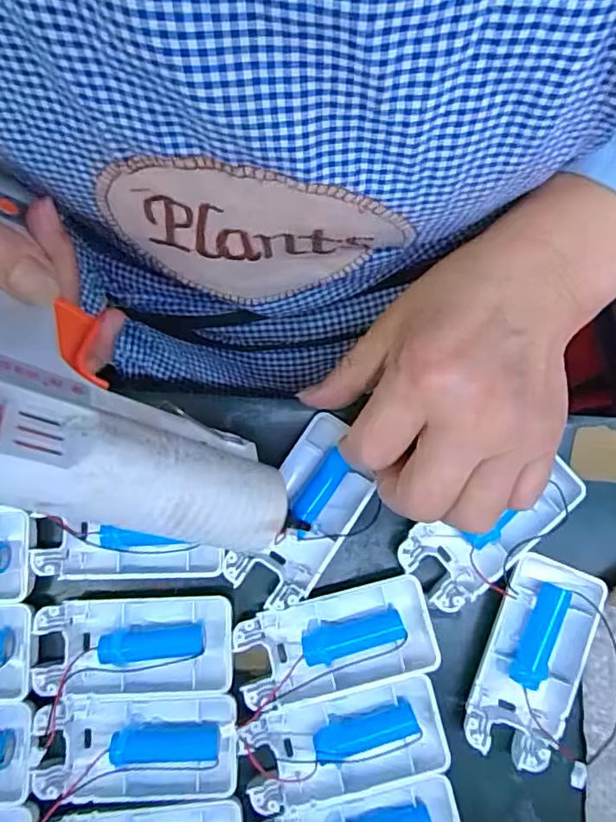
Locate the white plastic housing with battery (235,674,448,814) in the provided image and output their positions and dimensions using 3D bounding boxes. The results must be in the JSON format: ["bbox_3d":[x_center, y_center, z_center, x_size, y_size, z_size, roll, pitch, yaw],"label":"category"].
[{"bbox_3d":[0.016,0.157,0.268,0.093,0.018,0.044,-12,83,-3],"label":"white plastic housing with battery"}]

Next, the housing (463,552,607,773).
[{"bbox_3d":[0.109,0.121,0.274,0.045,0.020,0.093,22,83,2],"label":"housing"}]

